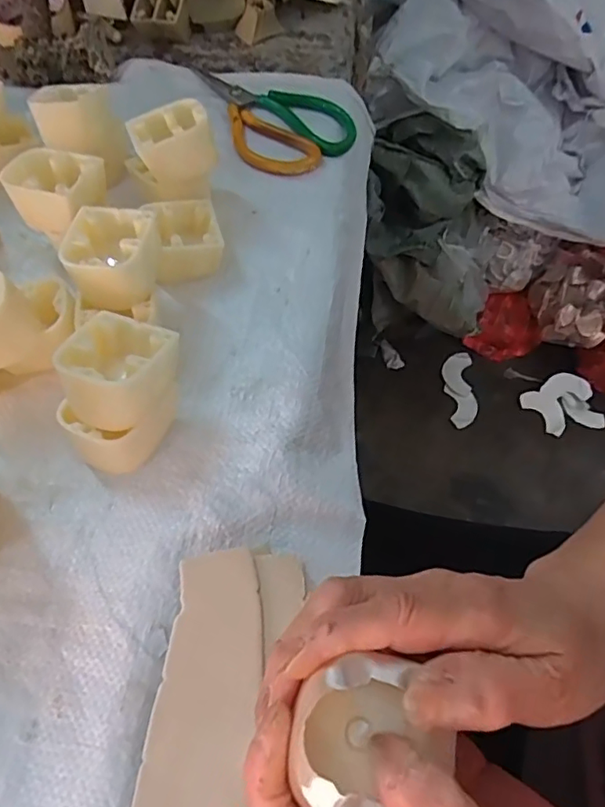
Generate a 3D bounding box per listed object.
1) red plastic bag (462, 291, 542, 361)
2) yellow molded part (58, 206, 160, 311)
[{"bbox_3d":[0.429,-0.163,1.210,0.145,0.112,0.090,-5,59,-4],"label":"red plastic bag"},{"bbox_3d":[-0.120,-0.093,0.356,0.050,0.033,0.055,9,59,5],"label":"yellow molded part"}]

